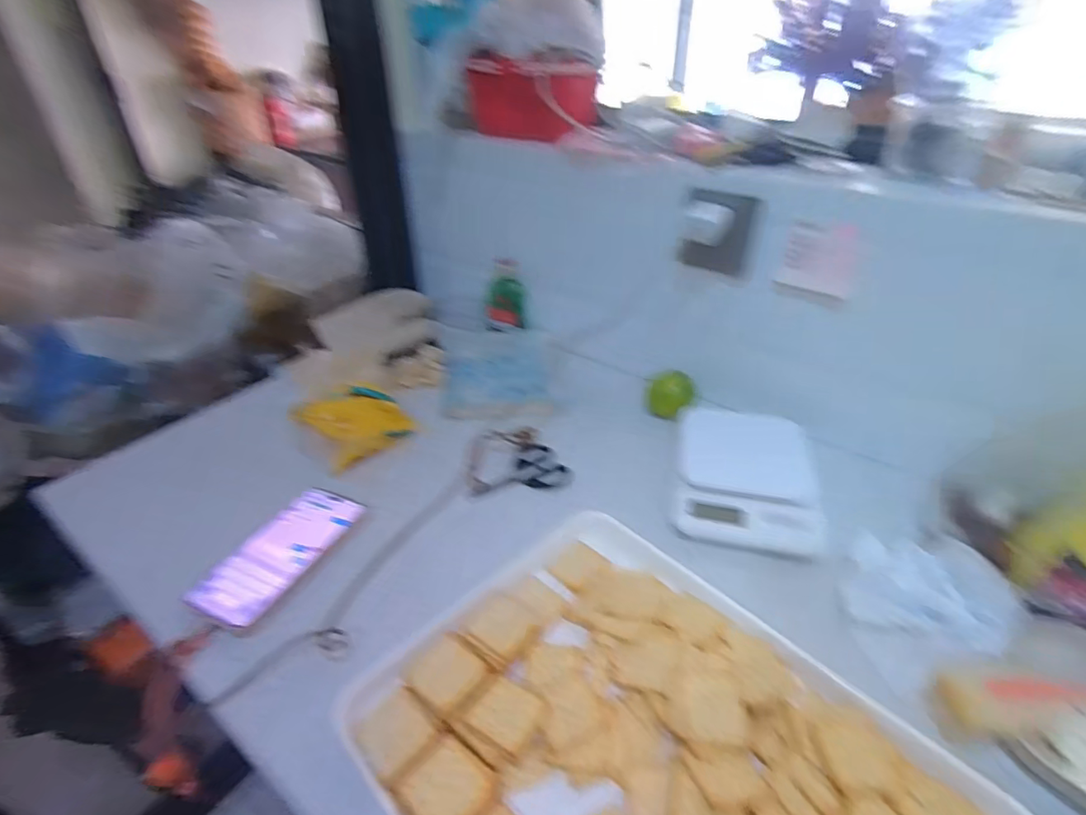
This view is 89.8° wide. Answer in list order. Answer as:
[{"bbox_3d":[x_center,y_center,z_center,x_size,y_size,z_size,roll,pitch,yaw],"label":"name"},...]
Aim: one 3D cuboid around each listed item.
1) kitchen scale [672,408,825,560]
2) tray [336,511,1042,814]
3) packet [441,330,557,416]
[{"bbox_3d":[0.221,0.072,0.601,0.146,0.034,0.189,8,37,11],"label":"kitchen scale"},{"bbox_3d":[0.088,0.242,0.370,0.403,0.028,0.309,30,46,34],"label":"tray"},{"bbox_3d":[-0.060,-0.053,0.774,0.142,0.022,0.234,-1,36,-1],"label":"packet"}]

